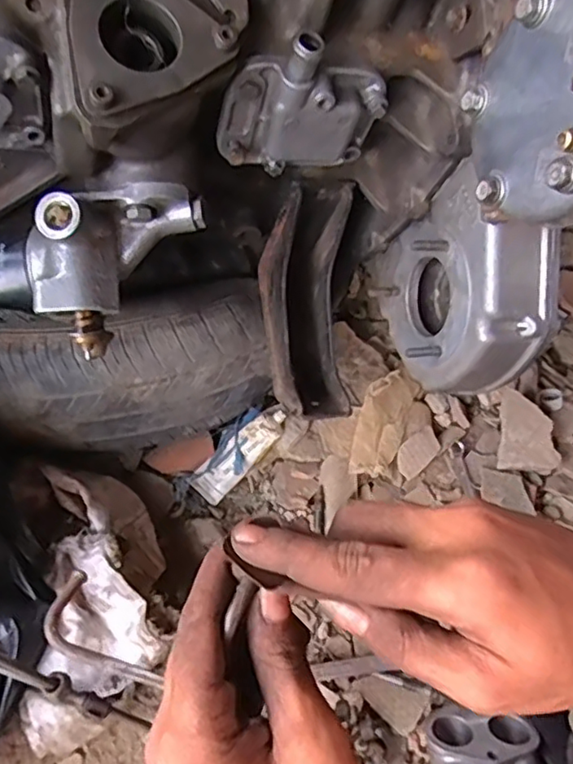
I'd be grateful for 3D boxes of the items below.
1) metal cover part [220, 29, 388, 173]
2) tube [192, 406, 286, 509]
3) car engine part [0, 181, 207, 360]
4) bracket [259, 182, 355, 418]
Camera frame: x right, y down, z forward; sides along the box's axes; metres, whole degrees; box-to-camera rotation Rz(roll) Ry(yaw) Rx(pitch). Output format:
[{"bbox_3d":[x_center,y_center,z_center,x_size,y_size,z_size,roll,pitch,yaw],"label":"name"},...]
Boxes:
[{"bbox_3d":[0.011,-0.187,0.421,0.112,0.102,0.031,-6,62,-7],"label":"metal cover part"},{"bbox_3d":[-0.052,0.075,0.683,0.046,0.030,0.130,41,84,17],"label":"tube"},{"bbox_3d":[-0.175,-0.076,0.444,0.232,0.089,0.085,-15,62,6],"label":"car engine part"},{"bbox_3d":[0.020,-0.061,0.580,0.078,0.167,0.178,-3,62,-5],"label":"bracket"}]

